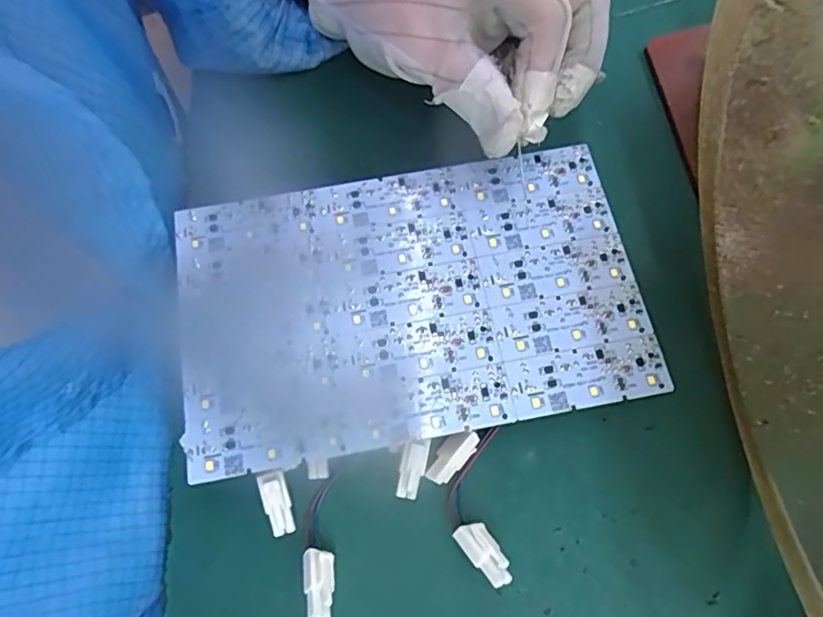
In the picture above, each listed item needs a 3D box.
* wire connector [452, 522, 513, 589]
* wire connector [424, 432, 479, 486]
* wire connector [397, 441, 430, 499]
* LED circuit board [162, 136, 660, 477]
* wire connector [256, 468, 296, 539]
[{"bbox_3d":[0.028,0.094,0.217,0.012,0.009,0.025,-37,53,-12],"label":"wire connector"},{"bbox_3d":[0.016,0.060,0.229,0.011,0.012,0.024,42,81,15],"label":"wire connector"},{"bbox_3d":[0.000,0.064,0.226,0.010,0.004,0.025,15,92,3],"label":"wire connector"},{"bbox_3d":[-0.002,-0.005,0.241,0.189,0.004,0.116,-10,70,-3],"label":"LED circuit board"},{"bbox_3d":[-0.053,0.077,0.225,0.010,0.004,0.025,-14,88,-6],"label":"wire connector"}]

